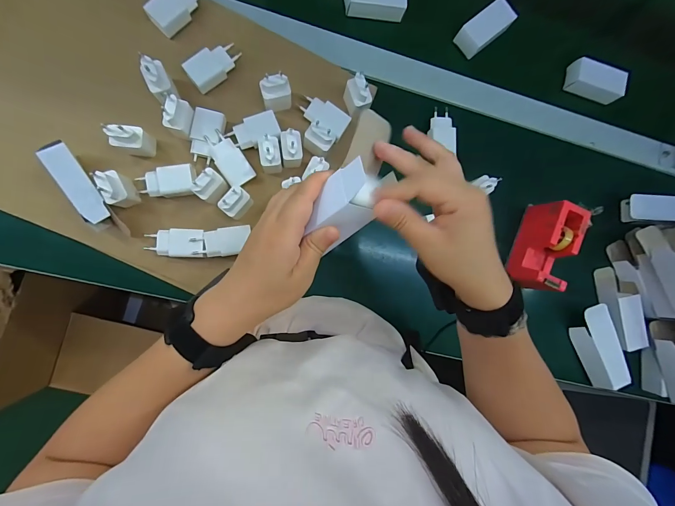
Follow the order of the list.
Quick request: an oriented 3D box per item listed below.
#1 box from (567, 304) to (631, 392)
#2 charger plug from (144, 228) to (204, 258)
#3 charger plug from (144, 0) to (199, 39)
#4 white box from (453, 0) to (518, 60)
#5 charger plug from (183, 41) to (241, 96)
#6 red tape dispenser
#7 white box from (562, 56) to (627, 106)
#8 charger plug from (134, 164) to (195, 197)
[{"bbox_3d":[0.436,0.155,0.530,0.054,0.034,0.133,-19,92,-8],"label":"box"},{"bbox_3d":[-0.225,-0.014,0.447,0.077,0.031,0.038,2,89,-8],"label":"charger plug"},{"bbox_3d":[-0.228,-0.347,0.450,0.040,0.029,0.083,41,84,-6],"label":"charger plug"},{"bbox_3d":[0.243,-0.369,0.521,0.097,0.028,0.045,-40,95,-6],"label":"white box"},{"bbox_3d":[-0.175,-0.267,0.456,0.079,0.026,0.039,-39,95,-7],"label":"charger plug"},{"bbox_3d":[0.324,-0.011,0.496,0.053,0.070,0.135,24,86,-7],"label":"red tape dispenser"},{"bbox_3d":[0.448,-0.298,0.550,0.093,0.040,0.042,16,87,-8],"label":"white box"},{"bbox_3d":[-0.239,-0.099,0.446,0.080,0.028,0.040,-8,91,-8],"label":"charger plug"}]

